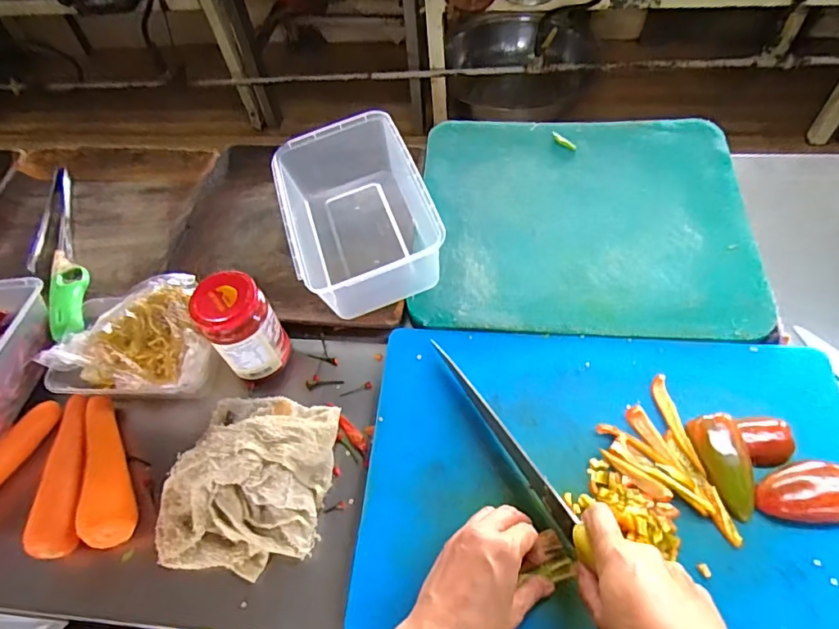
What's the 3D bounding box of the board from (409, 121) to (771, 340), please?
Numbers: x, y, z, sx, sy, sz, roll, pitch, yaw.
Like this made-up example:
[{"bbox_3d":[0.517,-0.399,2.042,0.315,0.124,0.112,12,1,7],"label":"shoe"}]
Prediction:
[{"bbox_3d":[0.197,-0.123,0.651,0.379,0.020,0.333,2,57,6],"label":"board"}]

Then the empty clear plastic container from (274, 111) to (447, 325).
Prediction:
[{"bbox_3d":[-0.080,-0.126,0.635,0.159,0.081,0.257,-17,57,-7],"label":"empty clear plastic container"}]

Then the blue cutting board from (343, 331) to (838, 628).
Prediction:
[{"bbox_3d":[0.173,0.153,0.485,0.441,0.020,0.297,3,57,6],"label":"blue cutting board"}]

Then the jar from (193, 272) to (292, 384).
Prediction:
[{"bbox_3d":[-0.182,0.017,0.553,0.066,0.116,0.071,-2,57,3],"label":"jar"}]

